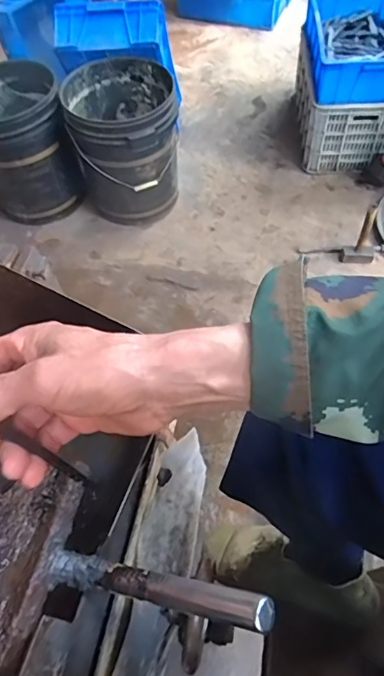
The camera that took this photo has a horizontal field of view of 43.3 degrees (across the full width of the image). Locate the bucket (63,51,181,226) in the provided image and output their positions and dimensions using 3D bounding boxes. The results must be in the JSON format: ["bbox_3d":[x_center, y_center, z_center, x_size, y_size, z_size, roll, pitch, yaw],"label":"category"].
[{"bbox_3d":[-0.220,-0.652,1.649,0.337,0.393,0.369,-8,57,-2],"label":"bucket"}]

